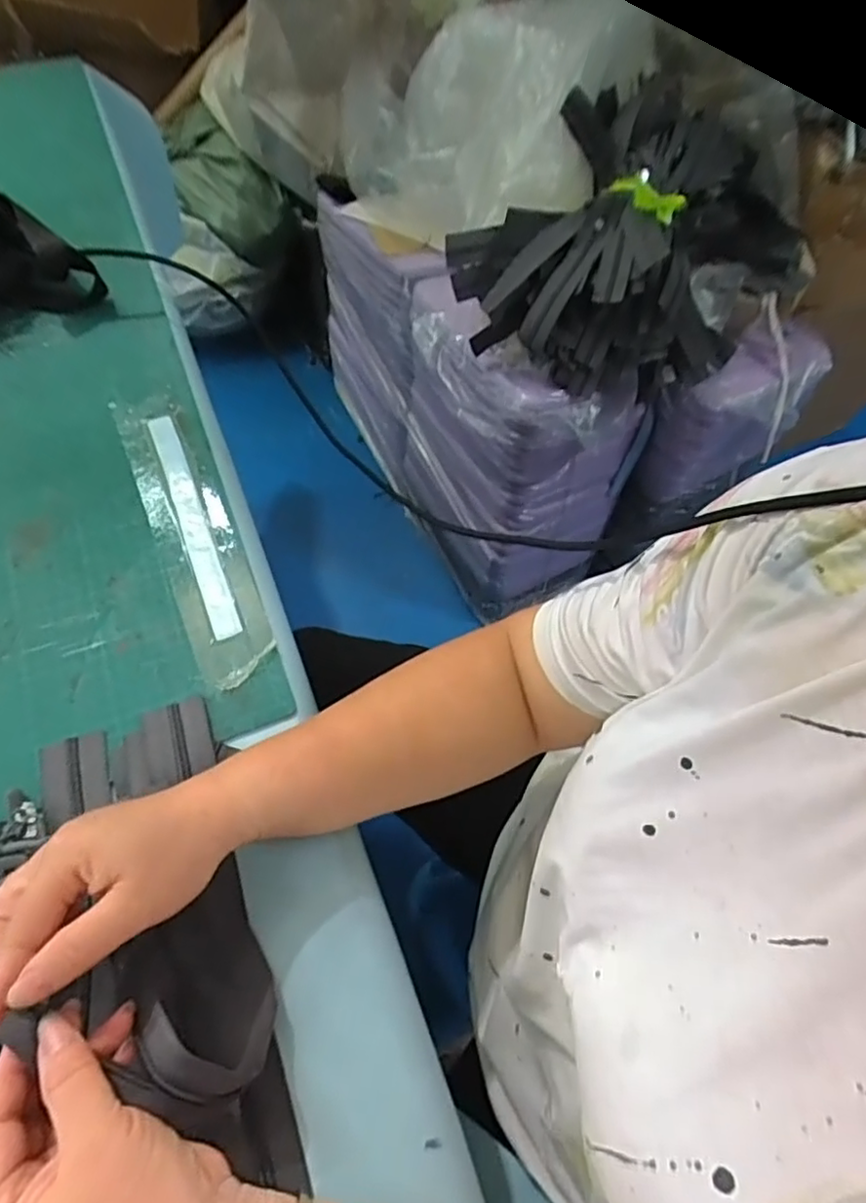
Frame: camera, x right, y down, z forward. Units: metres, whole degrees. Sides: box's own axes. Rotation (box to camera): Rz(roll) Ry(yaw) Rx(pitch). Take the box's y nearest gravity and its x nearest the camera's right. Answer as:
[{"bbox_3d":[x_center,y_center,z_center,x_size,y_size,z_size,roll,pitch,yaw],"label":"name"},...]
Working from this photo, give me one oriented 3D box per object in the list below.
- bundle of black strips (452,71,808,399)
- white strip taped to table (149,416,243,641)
[{"bbox_3d":[0.284,-0.510,0.895,0.359,0.186,0.431,37,65,14],"label":"bundle of black strips"},{"bbox_3d":[-0.184,-0.064,0.479,0.020,0.006,0.207,-21,66,-13],"label":"white strip taped to table"}]

